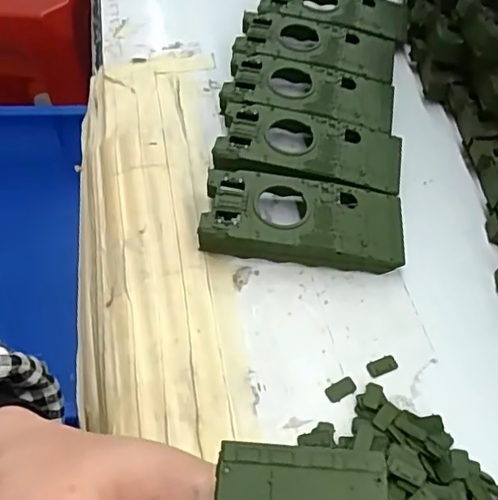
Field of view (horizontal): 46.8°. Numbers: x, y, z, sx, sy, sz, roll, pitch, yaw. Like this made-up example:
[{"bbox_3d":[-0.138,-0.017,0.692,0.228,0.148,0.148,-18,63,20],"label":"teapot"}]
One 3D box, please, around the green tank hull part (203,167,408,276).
[{"bbox_3d":[0.028,-0.016,0.302,0.102,0.015,0.046,6,56,1],"label":"green tank hull part"}]

